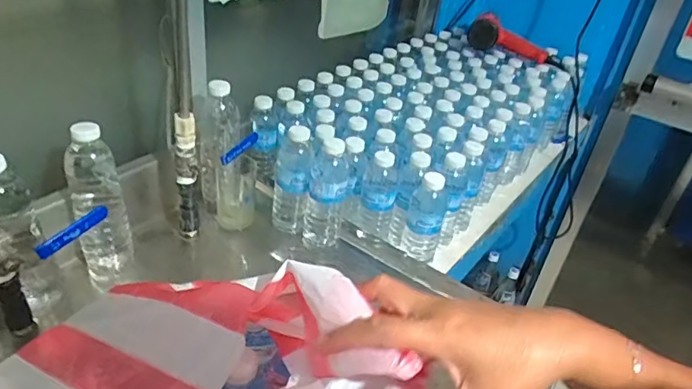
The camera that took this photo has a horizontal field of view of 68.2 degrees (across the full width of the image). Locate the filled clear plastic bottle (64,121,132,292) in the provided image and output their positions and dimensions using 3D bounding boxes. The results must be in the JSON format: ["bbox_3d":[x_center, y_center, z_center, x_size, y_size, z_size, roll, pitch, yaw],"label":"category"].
[{"bbox_3d":[-0.322,0.014,0.665,0.057,0.224,0.058,-10,38,-24],"label":"filled clear plastic bottle"}]

